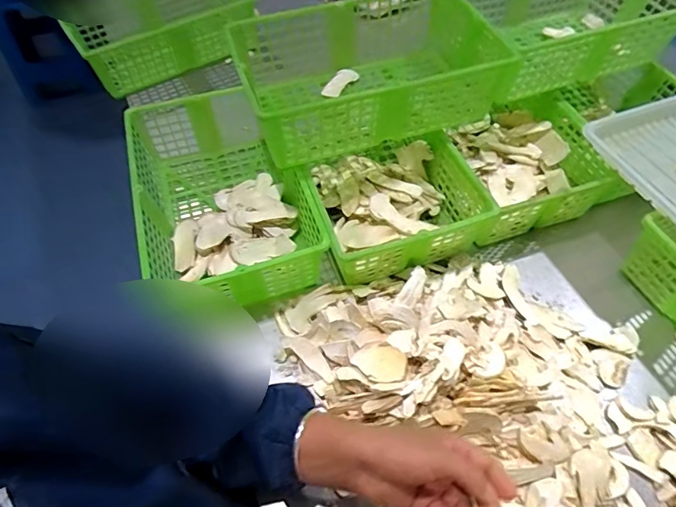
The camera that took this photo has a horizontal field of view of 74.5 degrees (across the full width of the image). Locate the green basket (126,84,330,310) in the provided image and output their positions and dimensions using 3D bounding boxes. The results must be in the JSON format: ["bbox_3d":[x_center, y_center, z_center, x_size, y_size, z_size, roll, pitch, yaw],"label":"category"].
[{"bbox_3d":[-0.162,-0.083,0.628,0.201,0.105,0.347,-19,58,-11],"label":"green basket"}]

